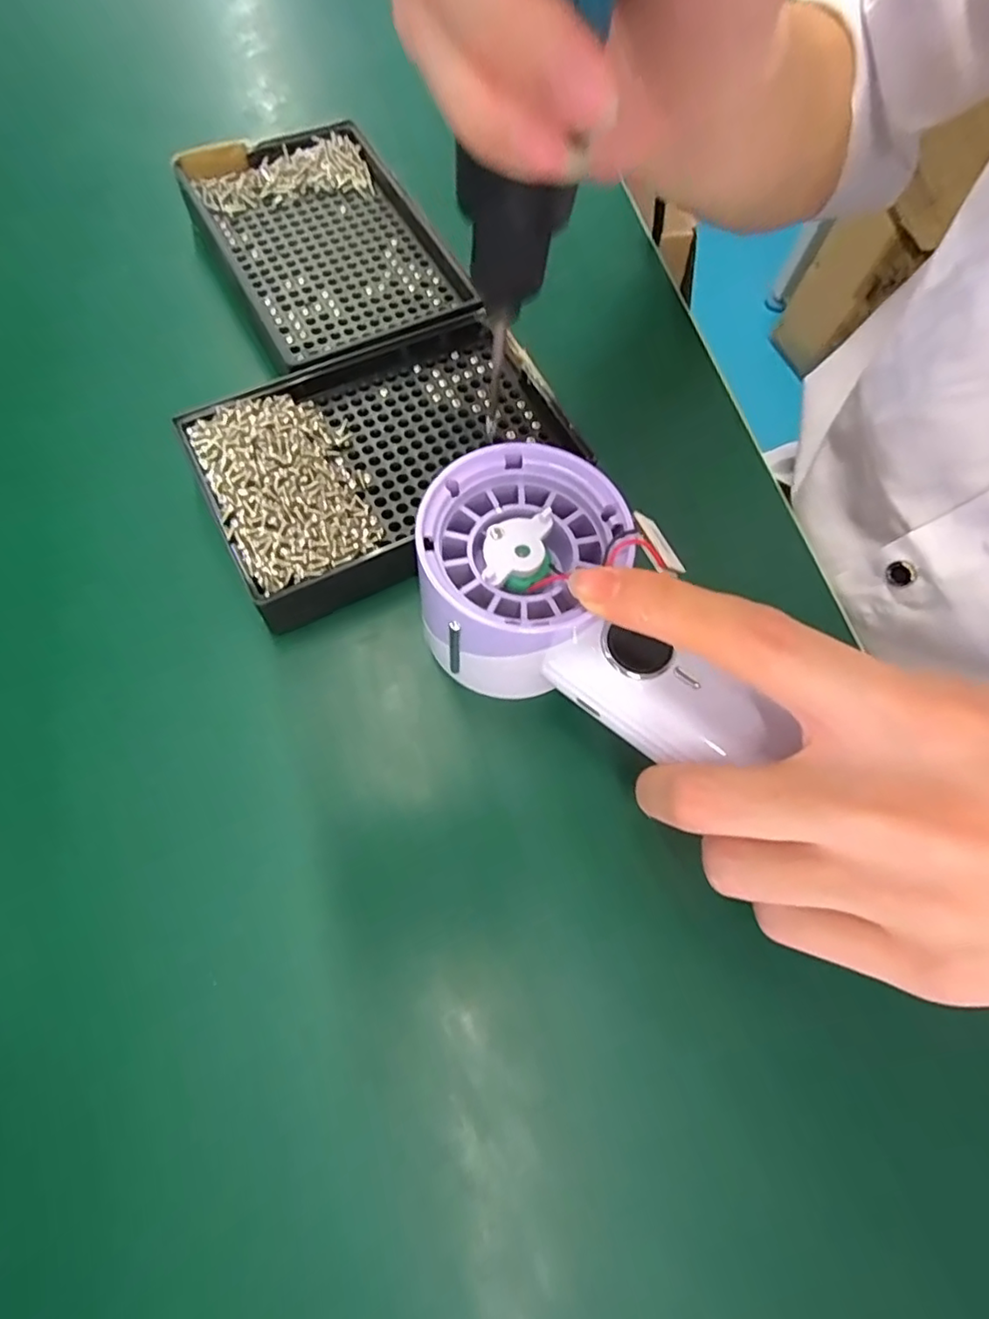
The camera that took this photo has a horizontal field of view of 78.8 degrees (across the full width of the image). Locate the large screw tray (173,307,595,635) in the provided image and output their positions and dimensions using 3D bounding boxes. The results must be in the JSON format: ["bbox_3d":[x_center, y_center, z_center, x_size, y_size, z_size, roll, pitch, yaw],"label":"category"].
[{"bbox_3d":[-0.038,-0.077,0.226,0.132,0.019,0.095,-28,73,-14],"label":"large screw tray"}]

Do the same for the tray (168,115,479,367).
[{"bbox_3d":[-0.076,-0.190,0.268,0.090,0.020,0.123,-27,70,-12],"label":"tray"}]

